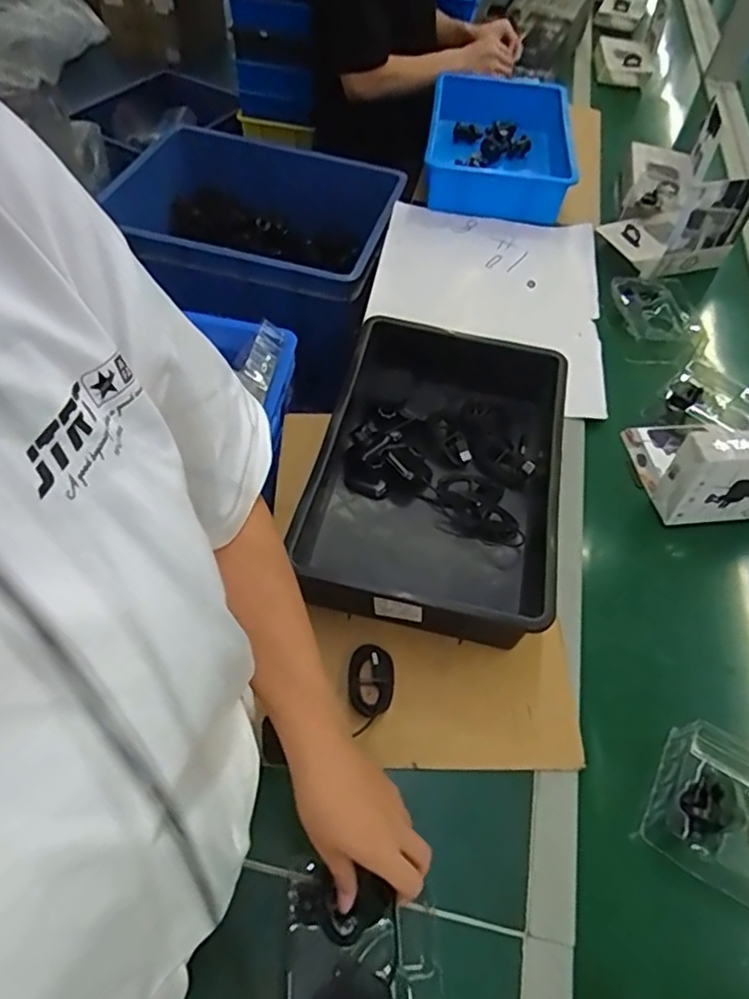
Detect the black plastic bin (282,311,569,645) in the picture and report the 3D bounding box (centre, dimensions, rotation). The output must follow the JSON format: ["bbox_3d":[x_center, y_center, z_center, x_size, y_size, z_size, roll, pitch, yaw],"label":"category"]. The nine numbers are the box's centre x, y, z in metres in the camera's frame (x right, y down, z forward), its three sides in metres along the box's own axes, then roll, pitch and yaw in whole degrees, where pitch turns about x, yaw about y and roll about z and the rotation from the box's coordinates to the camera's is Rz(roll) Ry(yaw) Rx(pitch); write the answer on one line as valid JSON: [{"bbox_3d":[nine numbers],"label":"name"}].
[{"bbox_3d":[0.083,-0.045,0.759,0.268,0.083,0.419,12,54,3],"label":"black plastic bin"}]

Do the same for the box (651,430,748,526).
[{"bbox_3d":[0.459,-0.032,0.763,0.185,0.116,0.059,-6,55,-9],"label":"box"}]

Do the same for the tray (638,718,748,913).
[{"bbox_3d":[0.347,0.302,0.577,0.158,0.046,0.124,30,57,16],"label":"tray"}]

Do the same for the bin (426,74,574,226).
[{"bbox_3d":[0.251,-0.734,1.265,0.273,0.091,0.458,8,54,1],"label":"bin"}]

